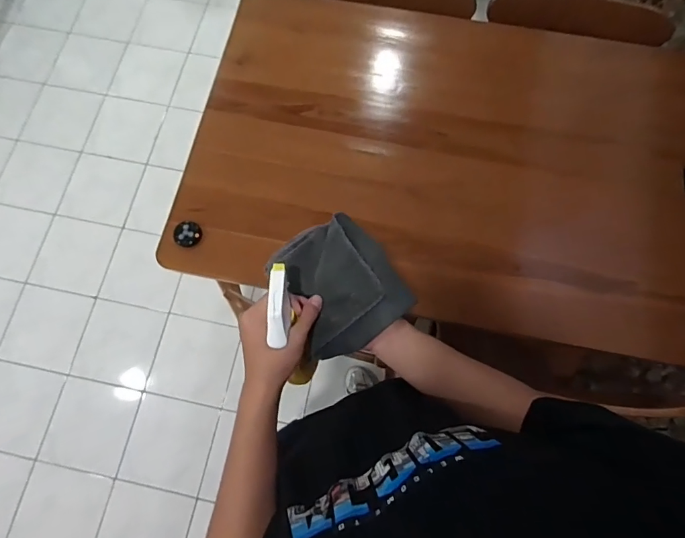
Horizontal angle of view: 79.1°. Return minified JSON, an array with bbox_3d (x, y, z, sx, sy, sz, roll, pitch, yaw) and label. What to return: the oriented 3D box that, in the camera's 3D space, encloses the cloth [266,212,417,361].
[{"bbox_3d":[-0.005,0.018,0.562,0.145,0.046,0.170,-31,77,-6],"label":"cloth"}]

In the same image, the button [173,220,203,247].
[{"bbox_3d":[-0.339,-0.080,0.898,0.059,0.021,0.059,0,76,1],"label":"button"}]

